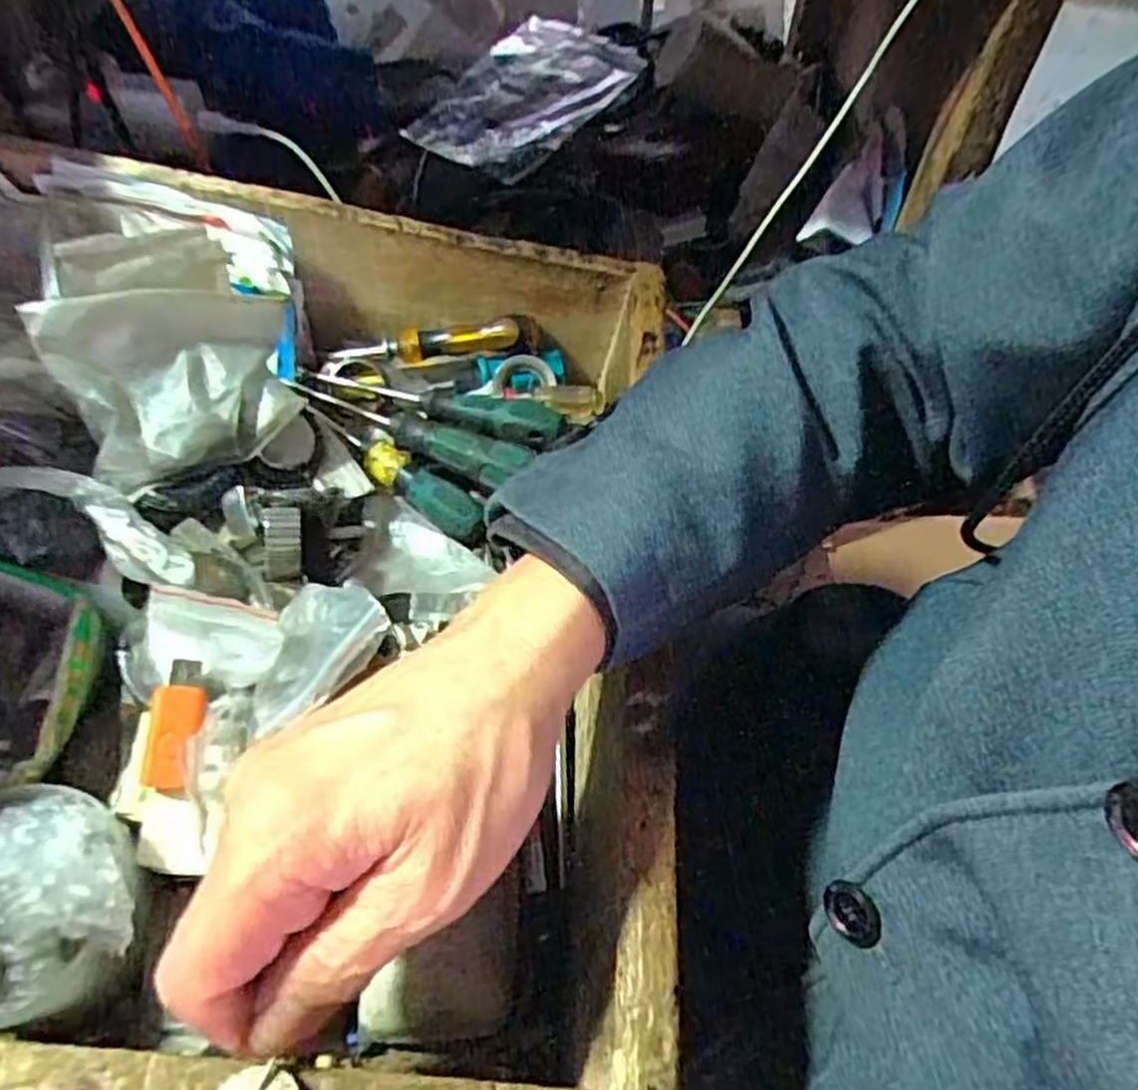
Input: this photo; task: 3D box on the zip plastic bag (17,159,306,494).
[{"bbox_3d":[-0.192,-0.109,0.391,0.107,0.078,0.156,-7,54,-10],"label":"zip plastic bag"}]

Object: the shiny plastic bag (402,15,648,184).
[{"bbox_3d":[-0.041,-0.432,0.781,0.132,0.059,0.214,35,58,20],"label":"shiny plastic bag"}]

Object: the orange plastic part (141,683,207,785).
[{"bbox_3d":[-0.157,0.075,0.317,0.020,0.004,0.039,3,67,-3],"label":"orange plastic part"}]

